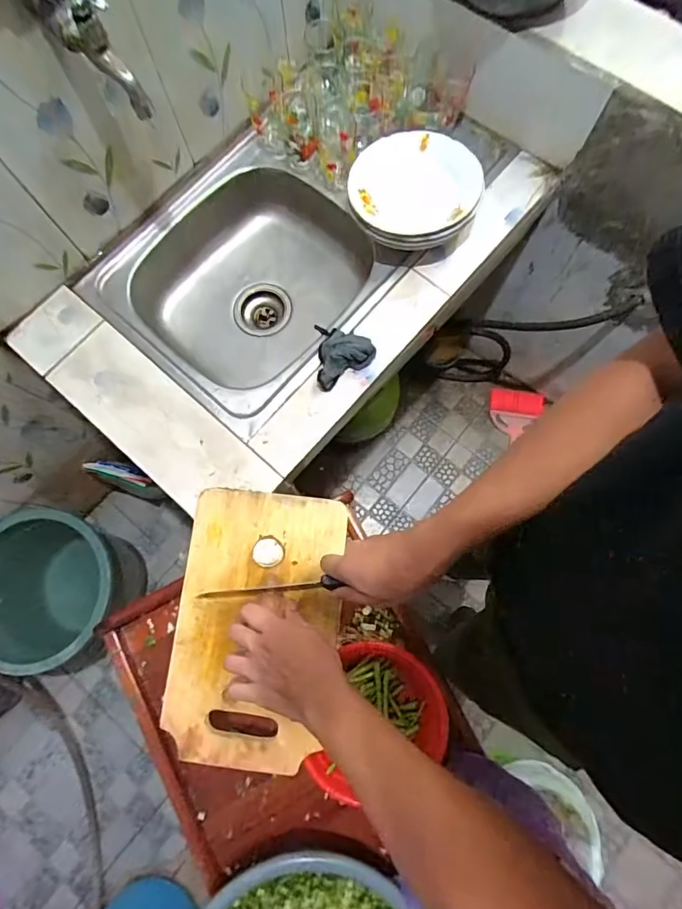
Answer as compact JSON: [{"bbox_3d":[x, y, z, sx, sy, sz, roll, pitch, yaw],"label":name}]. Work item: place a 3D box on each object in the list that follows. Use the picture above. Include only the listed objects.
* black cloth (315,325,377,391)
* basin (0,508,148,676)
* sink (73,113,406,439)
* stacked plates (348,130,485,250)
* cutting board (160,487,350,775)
[{"bbox_3d":[0.007,-0.153,0.708,0.085,0.042,0.105,1,77,1],"label":"black cloth"},{"bbox_3d":[-0.691,0.332,1.149,0.331,0.295,0.327,0,77,1],"label":"basin"},{"bbox_3d":[-0.155,-0.292,0.825,0.397,0.158,0.421,40,81,9],"label":"sink"},{"bbox_3d":[0.117,-0.409,0.733,0.203,0.060,0.189,0,77,1],"label":"stacked plates"},{"bbox_3d":[-0.097,0.189,0.526,0.179,0.025,0.292,6,77,2],"label":"cutting board"}]

